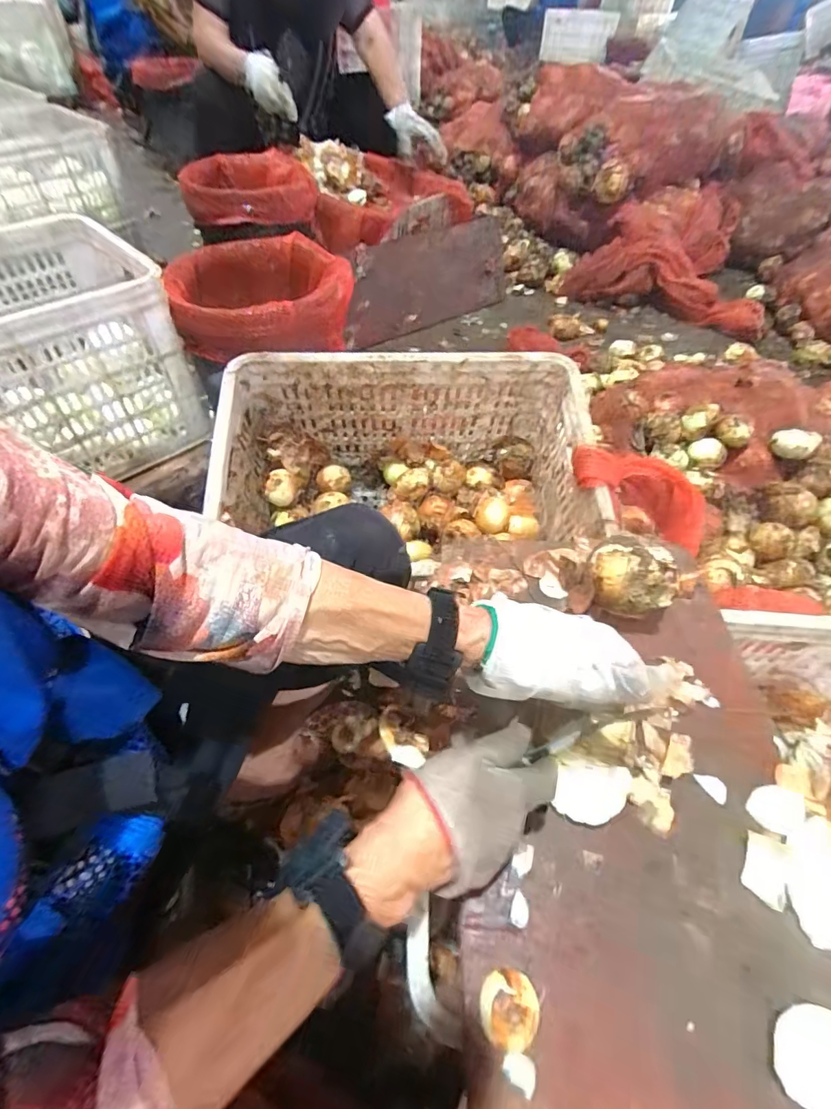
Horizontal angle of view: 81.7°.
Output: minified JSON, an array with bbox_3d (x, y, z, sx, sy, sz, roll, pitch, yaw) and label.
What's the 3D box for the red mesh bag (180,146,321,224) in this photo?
[{"bbox_3d":[-0.408,-0.906,1.191,0.311,0.087,0.253,-12,53,-12],"label":"red mesh bag"}]

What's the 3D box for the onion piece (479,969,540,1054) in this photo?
[{"bbox_3d":[0.063,0.301,0.318,0.038,0.011,0.039,1,52,-2],"label":"onion piece"}]

